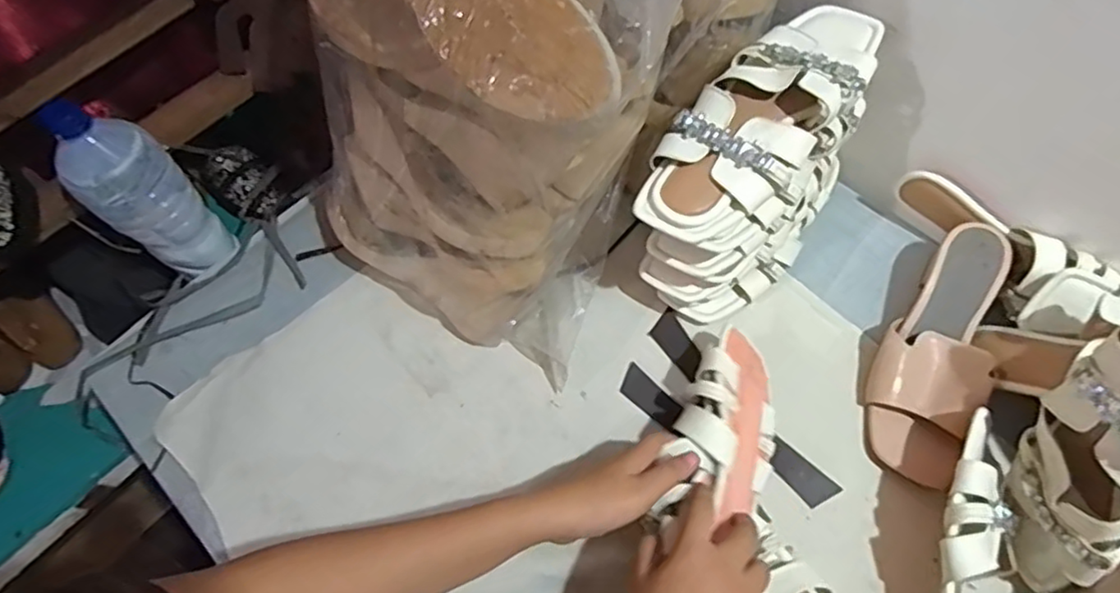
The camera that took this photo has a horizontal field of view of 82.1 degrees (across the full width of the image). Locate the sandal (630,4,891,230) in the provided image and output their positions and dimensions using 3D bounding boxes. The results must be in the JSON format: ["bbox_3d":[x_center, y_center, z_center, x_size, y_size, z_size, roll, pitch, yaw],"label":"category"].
[{"bbox_3d":[0.164,-0.147,0.523,0.100,0.056,0.250,41,72,19],"label":"sandal"}]

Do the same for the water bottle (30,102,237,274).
[{"bbox_3d":[-0.414,-0.101,0.637,0.074,0.200,0.087,37,71,18],"label":"water bottle"}]

